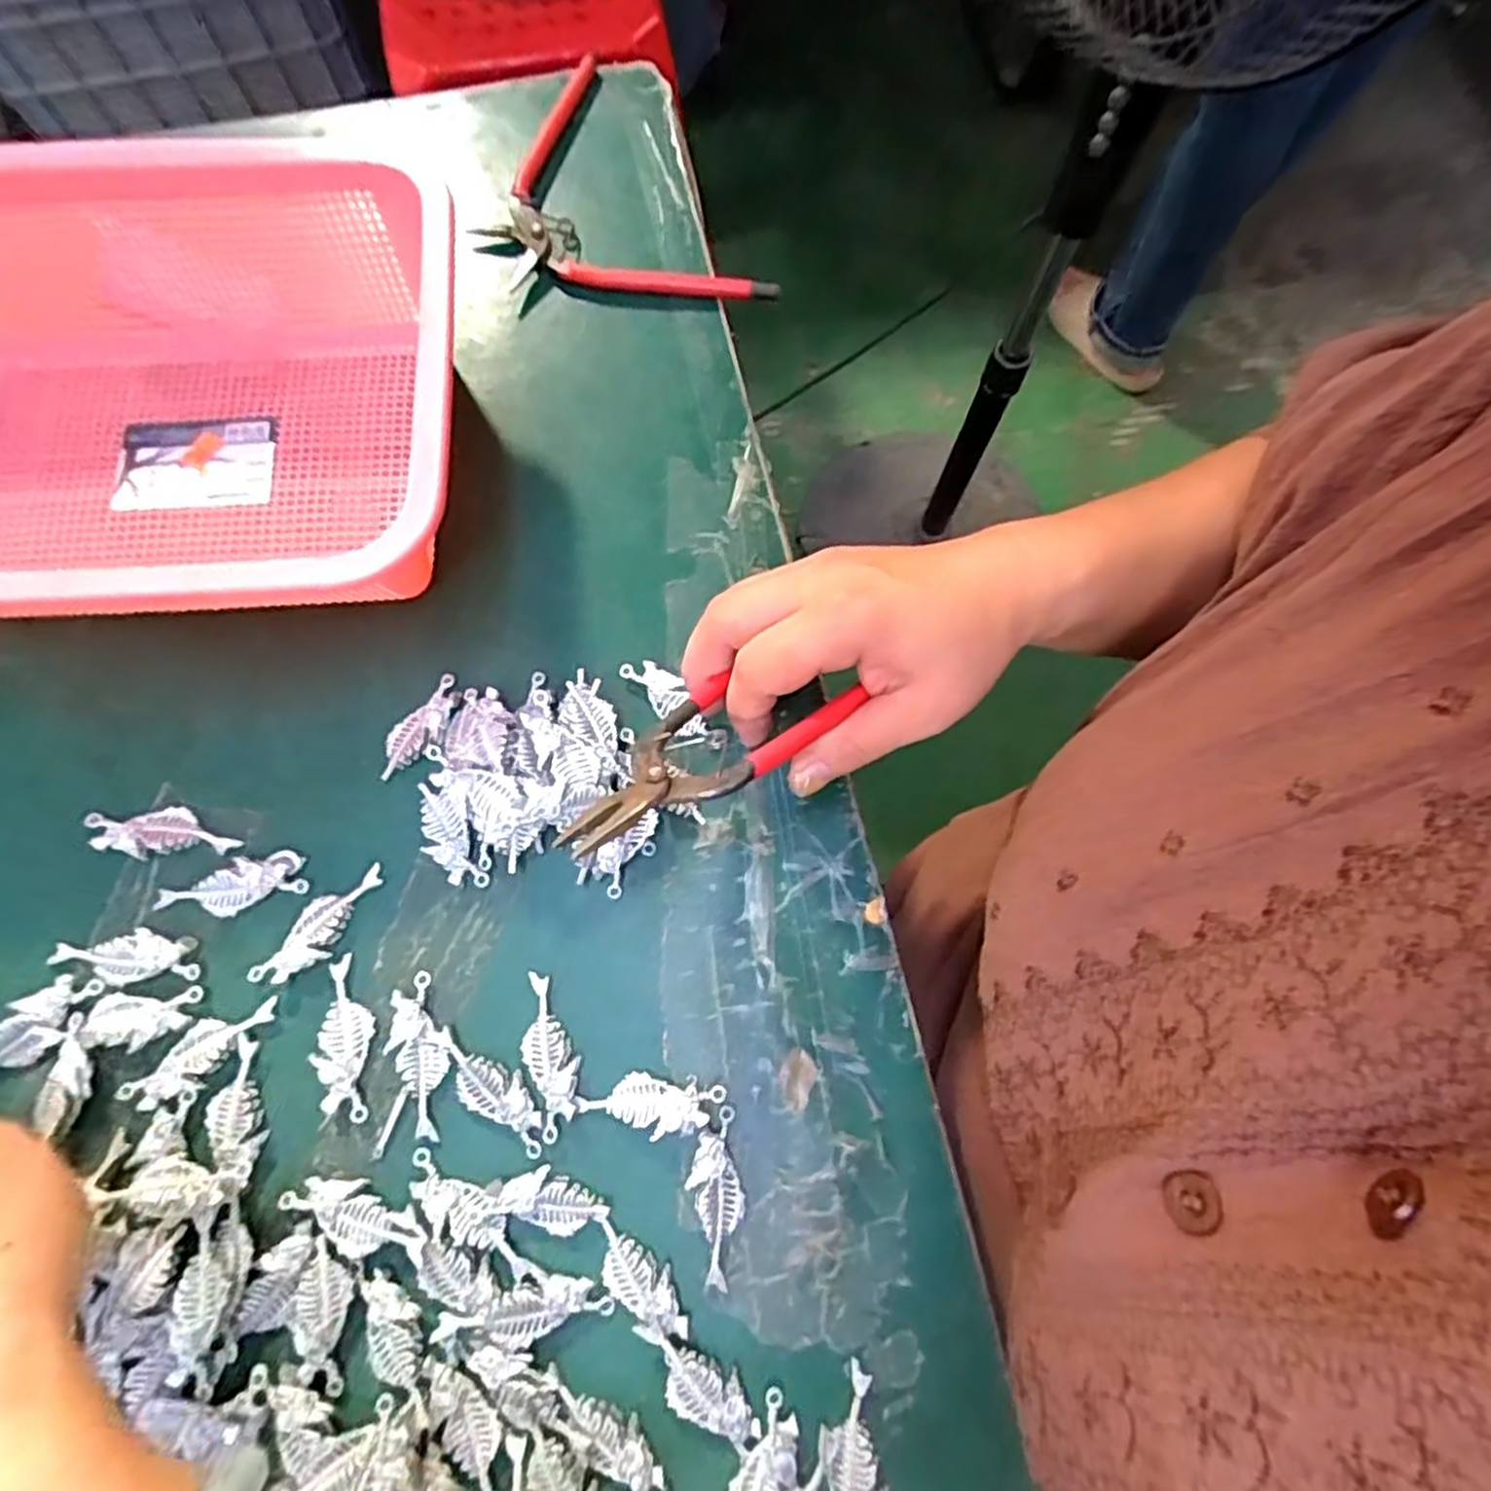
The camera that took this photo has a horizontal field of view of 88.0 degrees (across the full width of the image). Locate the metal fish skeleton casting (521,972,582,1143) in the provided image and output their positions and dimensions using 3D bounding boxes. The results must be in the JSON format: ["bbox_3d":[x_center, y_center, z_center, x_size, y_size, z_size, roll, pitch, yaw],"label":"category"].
[{"bbox_3d":[-0.073,0.114,0.287,0.019,0.006,0.056,-19,76,-7],"label":"metal fish skeleton casting"}]

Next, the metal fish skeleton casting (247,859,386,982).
[{"bbox_3d":[-0.163,0.069,0.297,0.019,0.005,0.057,36,77,8],"label":"metal fish skeleton casting"}]

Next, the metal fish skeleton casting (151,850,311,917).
[{"bbox_3d":[-0.199,0.055,0.299,0.056,0.006,0.018,-16,76,-6],"label":"metal fish skeleton casting"}]

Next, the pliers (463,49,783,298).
[{"bbox_3d":[-0.073,-0.258,0.379,0.101,0.014,0.162,-34,79,-10],"label":"pliers"}]

